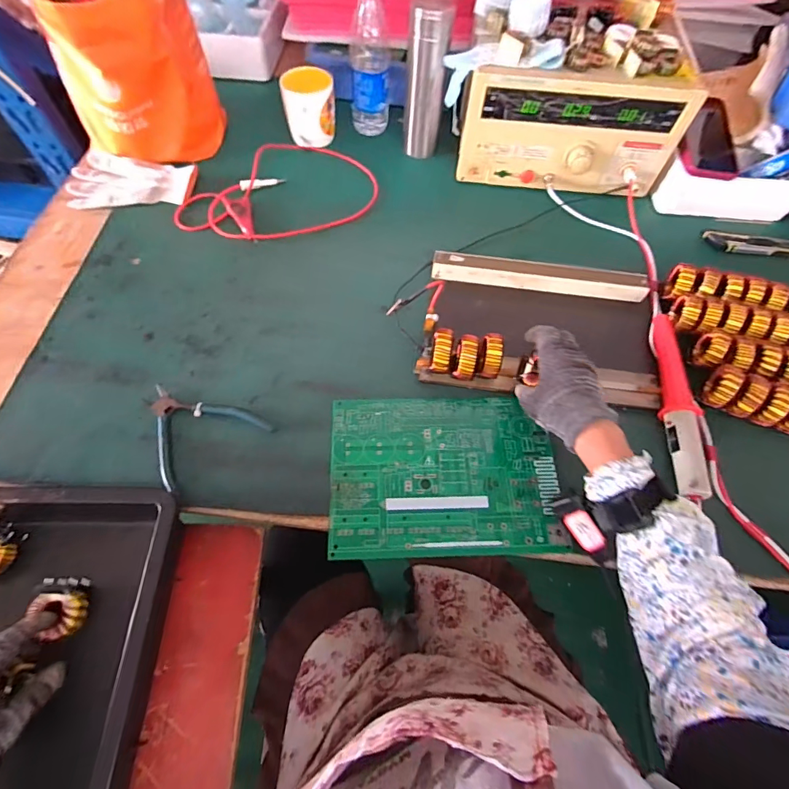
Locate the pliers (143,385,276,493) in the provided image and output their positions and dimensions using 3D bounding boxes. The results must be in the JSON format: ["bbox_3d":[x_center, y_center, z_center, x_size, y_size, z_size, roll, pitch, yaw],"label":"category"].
[{"bbox_3d":[-0.229,0.028,0.494,0.124,0.008,0.126,-35,69,-19],"label":"pliers"}]

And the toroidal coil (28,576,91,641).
[{"bbox_3d":[-0.325,0.207,0.414,0.043,0.021,0.055,-7,64,-6],"label":"toroidal coil"}]

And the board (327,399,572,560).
[{"bbox_3d":[0.056,0.085,0.486,0.250,0.006,0.178,-1,62,-3],"label":"board"}]

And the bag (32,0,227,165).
[{"bbox_3d":[-0.397,-0.516,0.643,0.199,0.230,0.219,-18,64,-12],"label":"bag"}]

